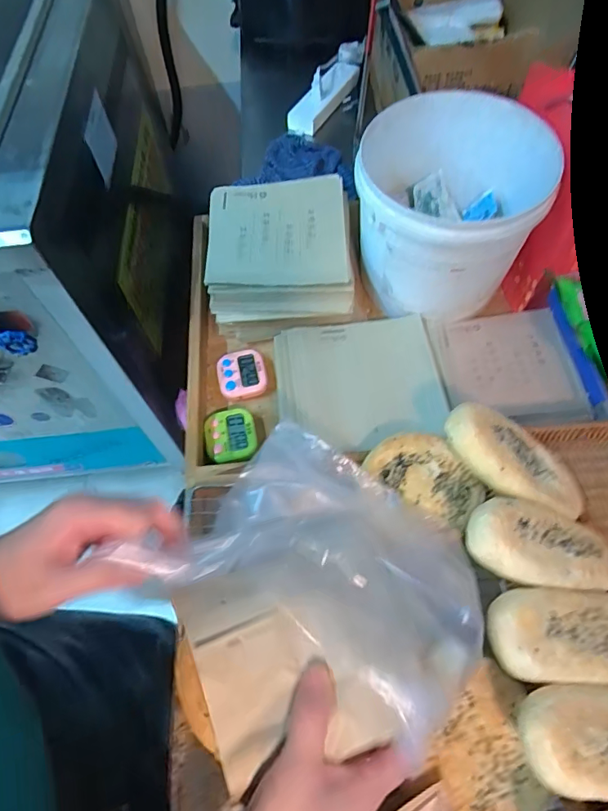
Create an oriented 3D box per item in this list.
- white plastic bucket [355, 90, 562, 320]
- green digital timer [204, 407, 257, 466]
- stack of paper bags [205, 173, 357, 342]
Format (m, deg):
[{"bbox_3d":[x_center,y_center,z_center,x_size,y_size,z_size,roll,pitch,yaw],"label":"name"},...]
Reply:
[{"bbox_3d":[0.174,-0.226,0.584,0.200,0.173,0.201,14,63,11],"label":"white plastic bucket"},{"bbox_3d":[-0.087,0.037,0.560,0.059,0.013,0.065,-7,61,0],"label":"green digital timer"},{"bbox_3d":[-0.031,-0.196,0.628,0.179,0.094,0.187,-2,61,2],"label":"stack of paper bags"}]

